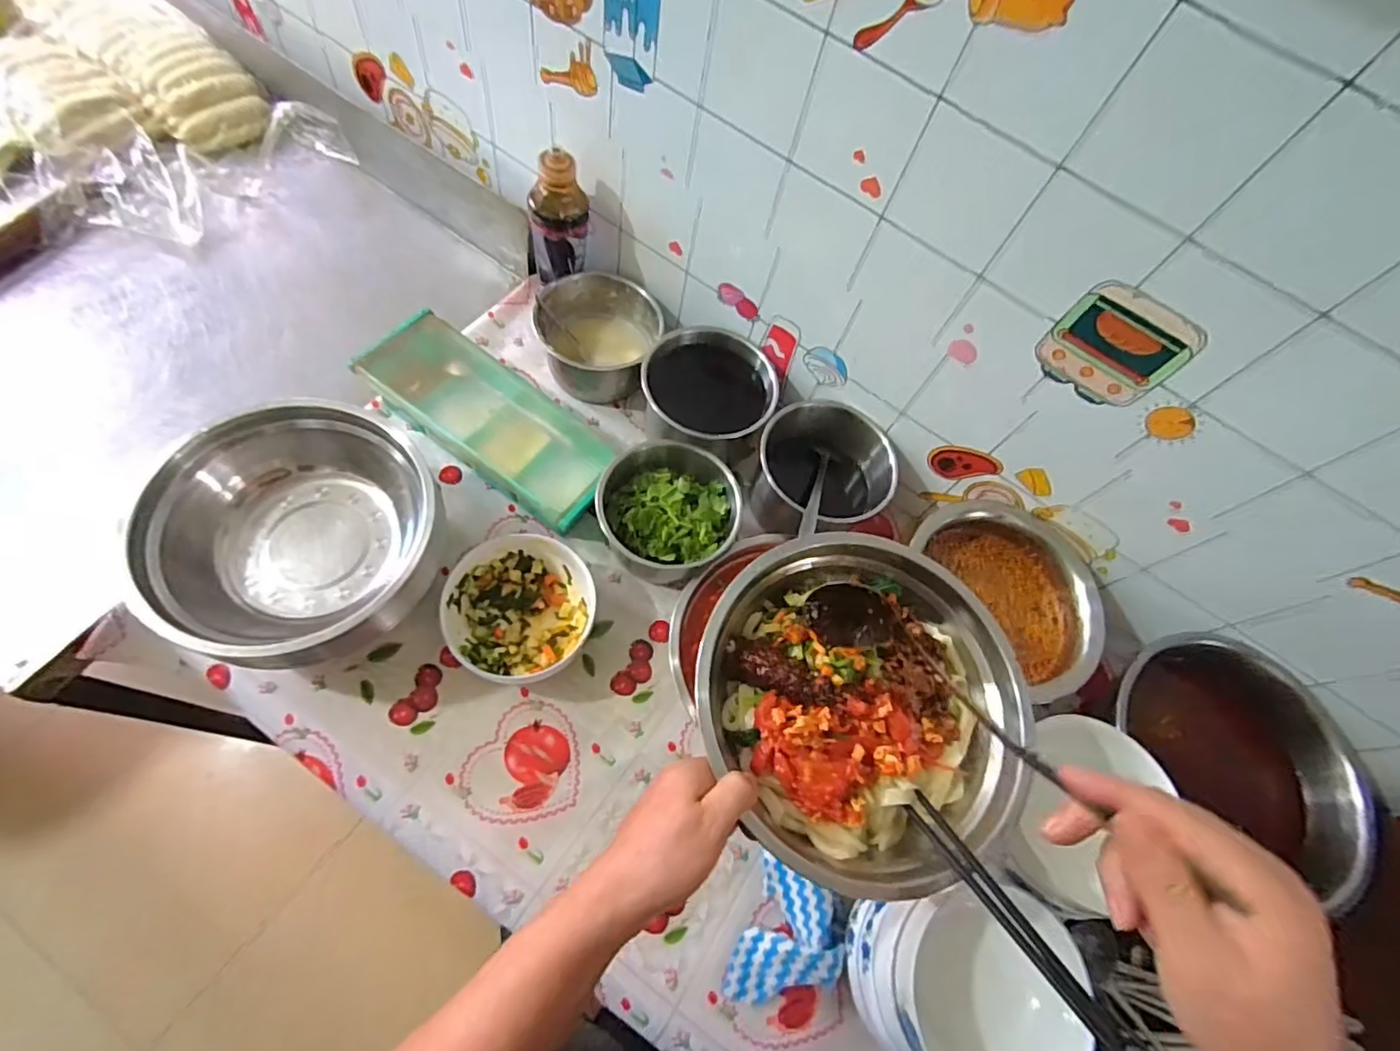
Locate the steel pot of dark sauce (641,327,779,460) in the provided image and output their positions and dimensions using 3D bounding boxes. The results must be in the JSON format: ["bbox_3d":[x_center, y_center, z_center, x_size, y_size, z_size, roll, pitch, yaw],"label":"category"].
[{"bbox_3d":[0.011,-0.153,0.712,0.148,0.100,0.120,5,71,3],"label":"steel pot of dark sauce"}]

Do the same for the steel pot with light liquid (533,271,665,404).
[{"bbox_3d":[-0.123,-0.235,0.754,0.141,0.078,0.135,0,71,1],"label":"steel pot with light liquid"}]

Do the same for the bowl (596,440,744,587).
[{"bbox_3d":[-0.033,-0.016,0.669,0.148,0.090,0.145,0,71,1],"label":"bowl"}]

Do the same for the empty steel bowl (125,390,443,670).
[{"bbox_3d":[-0.362,0.015,0.568,0.216,0.136,0.207,0,71,1],"label":"empty steel bowl"}]

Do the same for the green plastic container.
[{"bbox_3d":[-0.228,-0.115,0.684,0.297,0.081,0.118,36,75,12],"label":"green plastic container"}]

